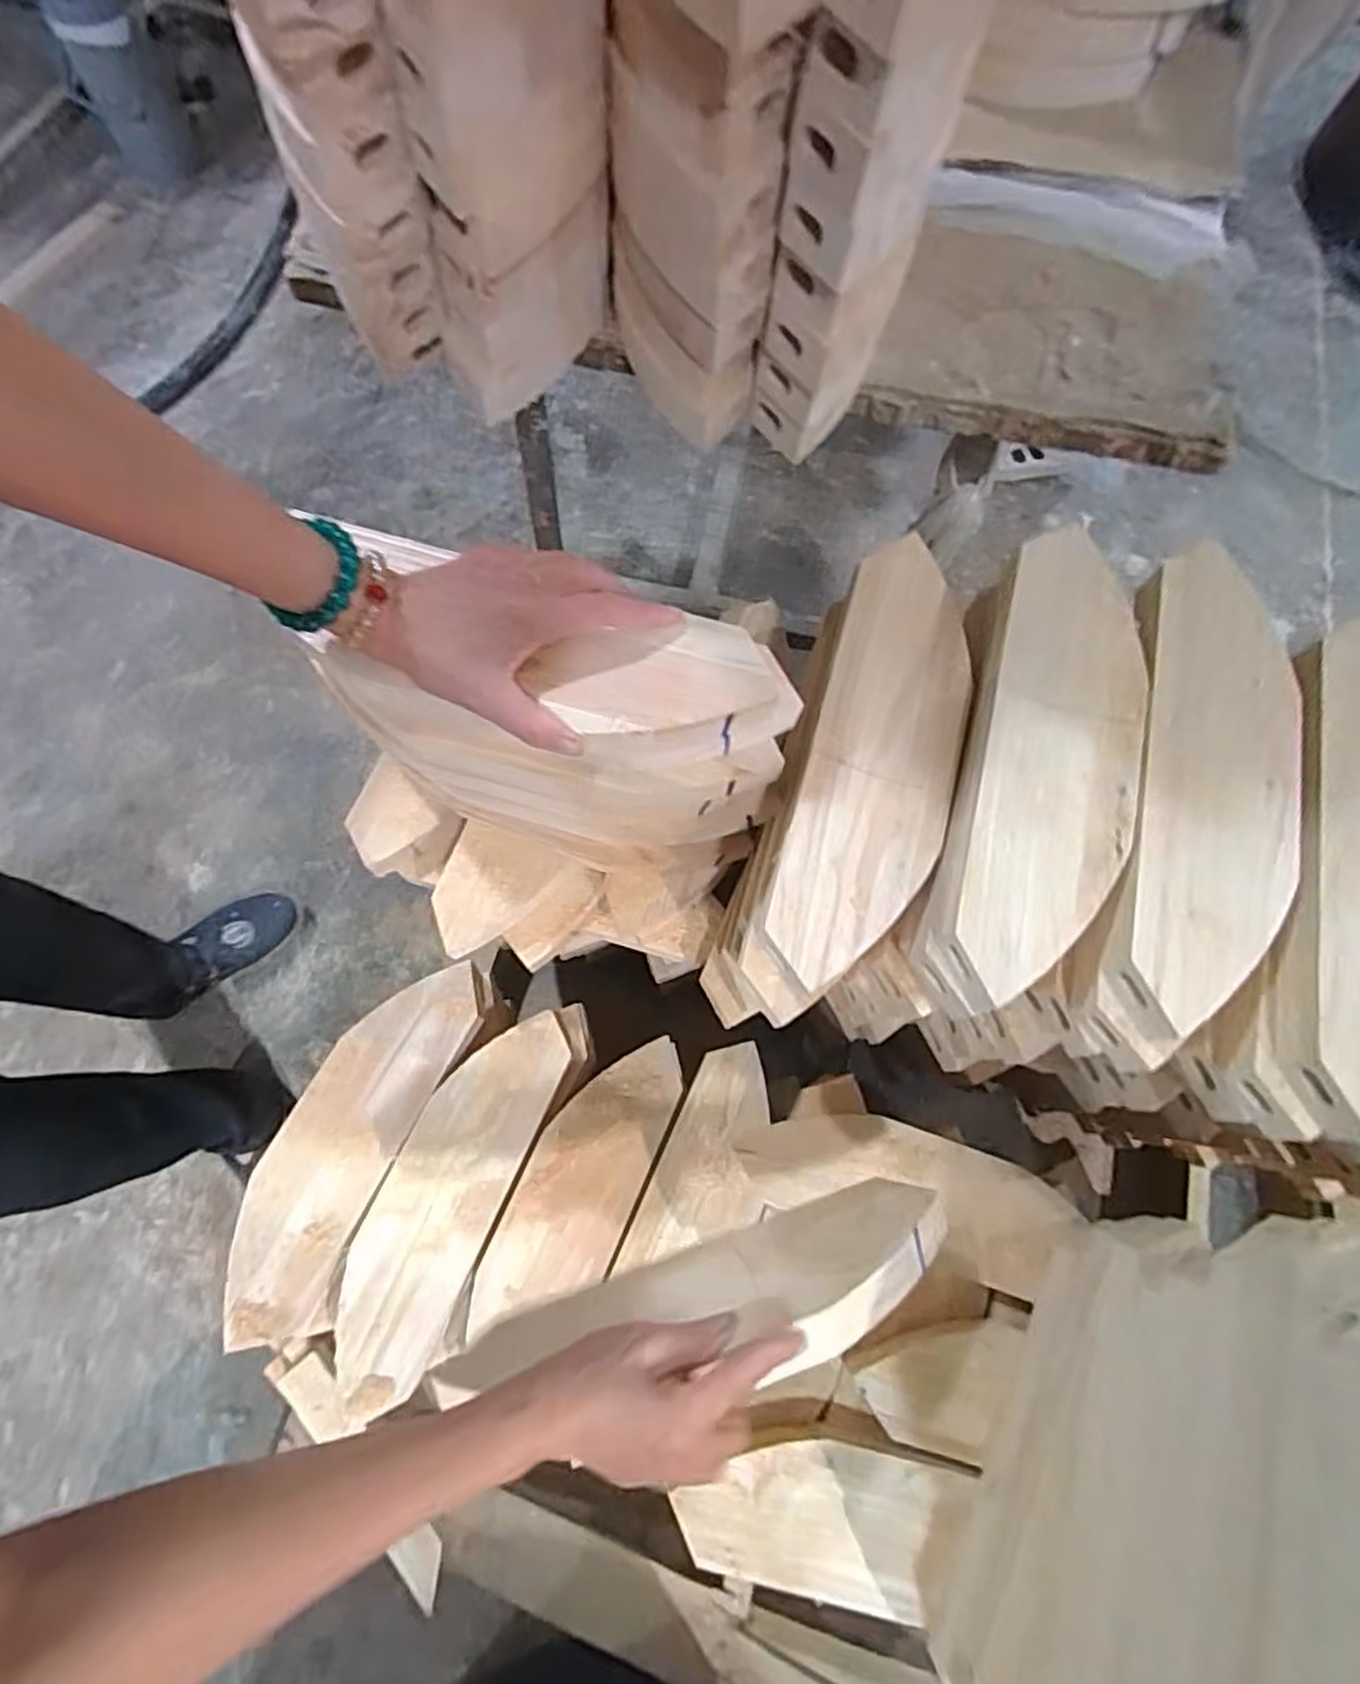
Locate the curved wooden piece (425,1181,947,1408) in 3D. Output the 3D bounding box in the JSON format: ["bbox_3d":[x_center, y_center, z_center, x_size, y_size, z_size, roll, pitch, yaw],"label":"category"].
[{"bbox_3d":[0.018,0.292,0.466,0.324,0.091,0.028,-15,98,-7],"label":"curved wooden piece"}]

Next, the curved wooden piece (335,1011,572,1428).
[{"bbox_3d":[-0.194,0.289,0.614,0.093,0.012,0.306,23,71,6],"label":"curved wooden piece"}]

